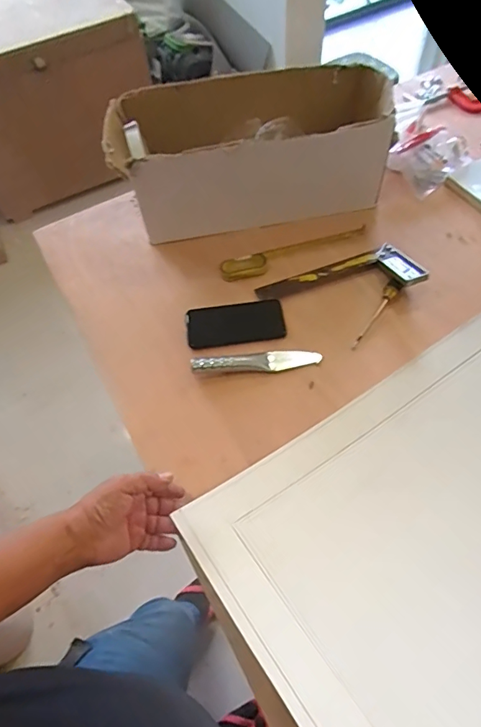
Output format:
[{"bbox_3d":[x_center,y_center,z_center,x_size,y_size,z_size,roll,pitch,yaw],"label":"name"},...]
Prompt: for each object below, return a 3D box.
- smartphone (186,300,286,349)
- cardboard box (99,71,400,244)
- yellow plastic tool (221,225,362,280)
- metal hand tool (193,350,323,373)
[{"bbox_3d":[-0.009,-0.066,0.766,0.160,0.006,0.081,-9,58,-1],"label":"smartphone"},{"bbox_3d":[0.019,-0.388,0.849,0.471,0.174,0.230,-9,58,-1],"label":"cardboard box"},{"bbox_3d":[0.098,-0.203,0.827,0.277,0.013,0.043,-19,59,-7],"label":"yellow plastic tool"},{"bbox_3d":[0.025,-0.004,0.713,0.198,0.022,0.035,-8,58,0],"label":"metal hand tool"}]

